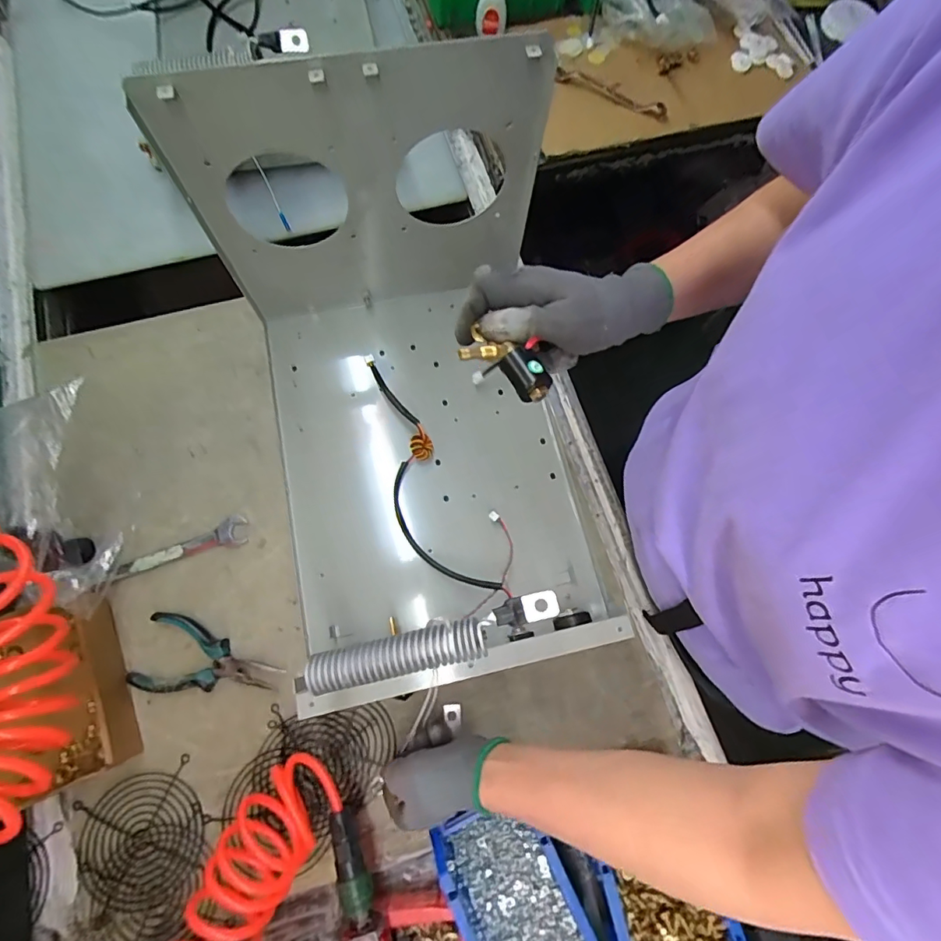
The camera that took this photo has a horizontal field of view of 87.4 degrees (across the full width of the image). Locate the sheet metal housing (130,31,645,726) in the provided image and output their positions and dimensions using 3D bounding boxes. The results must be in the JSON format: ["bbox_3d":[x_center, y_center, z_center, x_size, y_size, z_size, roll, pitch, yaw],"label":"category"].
[{"bbox_3d":[-0.049,-0.052,0.454,0.321,0.317,0.464,-11,74,-6],"label":"sheet metal housing"}]

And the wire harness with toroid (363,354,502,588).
[{"bbox_3d":[-0.069,-0.001,0.565,0.071,0.035,0.318,-23,75,-9],"label":"wire harness with toroid"}]

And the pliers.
[{"bbox_3d":[-0.277,0.205,0.519,0.147,0.024,0.073,16,73,2],"label":"pliers"}]

